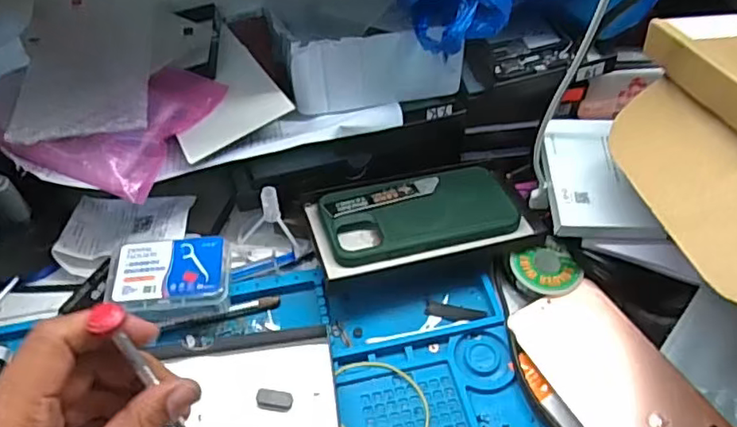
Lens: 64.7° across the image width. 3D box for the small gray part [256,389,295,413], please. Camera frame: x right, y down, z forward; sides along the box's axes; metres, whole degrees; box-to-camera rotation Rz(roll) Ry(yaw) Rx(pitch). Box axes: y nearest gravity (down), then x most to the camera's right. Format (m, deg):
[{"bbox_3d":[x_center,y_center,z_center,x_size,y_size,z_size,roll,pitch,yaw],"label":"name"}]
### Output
[{"bbox_3d":[-0.060,0.119,0.375,0.024,0.005,0.013,5,52,3],"label":"small gray part"}]

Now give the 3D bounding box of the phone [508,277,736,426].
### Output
[{"bbox_3d":[0.164,0.113,0.374,0.074,0.010,0.154,-28,49,-8],"label":"phone"}]

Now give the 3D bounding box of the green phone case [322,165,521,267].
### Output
[{"bbox_3d":[0.040,-0.003,0.452,0.148,0.008,0.075,-12,53,-10],"label":"green phone case"}]

